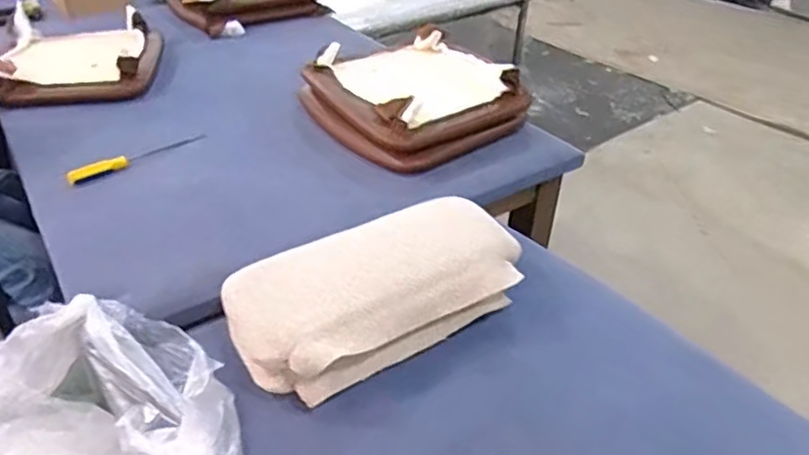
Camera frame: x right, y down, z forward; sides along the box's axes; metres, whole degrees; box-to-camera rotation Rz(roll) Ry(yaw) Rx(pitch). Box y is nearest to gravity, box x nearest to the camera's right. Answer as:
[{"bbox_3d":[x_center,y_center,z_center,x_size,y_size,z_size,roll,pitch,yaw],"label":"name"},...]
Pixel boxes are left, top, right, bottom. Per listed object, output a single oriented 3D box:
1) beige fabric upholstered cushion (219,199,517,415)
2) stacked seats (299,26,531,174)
[{"bbox_3d":[-0.037,0.096,0.926,0.428,0.122,0.219,-20,41,-25],"label":"beige fabric upholstered cushion"},{"bbox_3d":[0.014,-0.312,1.429,0.390,0.138,0.430,-24,42,-29],"label":"stacked seats"}]

